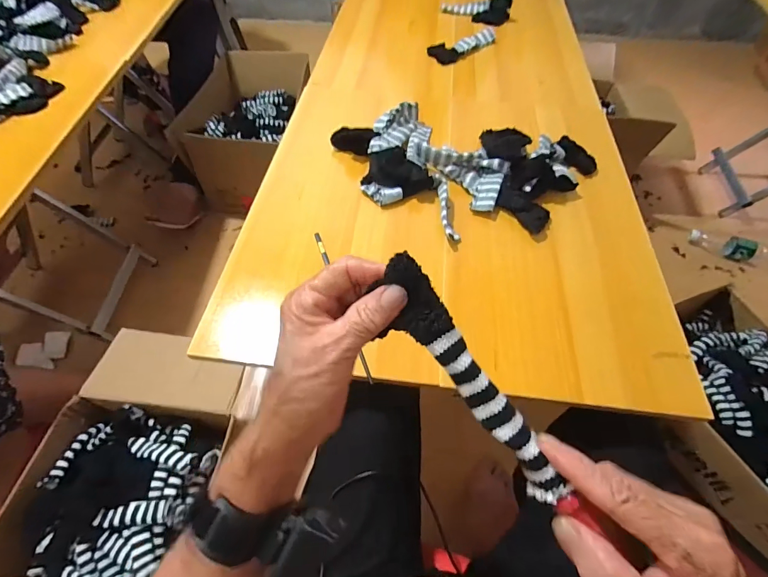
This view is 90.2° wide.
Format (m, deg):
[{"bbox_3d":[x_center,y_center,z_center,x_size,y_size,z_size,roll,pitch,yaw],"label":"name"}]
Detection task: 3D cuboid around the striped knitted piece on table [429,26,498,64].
[{"bbox_3d":[0.189,-0.555,0.870,0.195,0.020,0.057,-34,63,-22],"label":"striped knitted piece on table"}]

